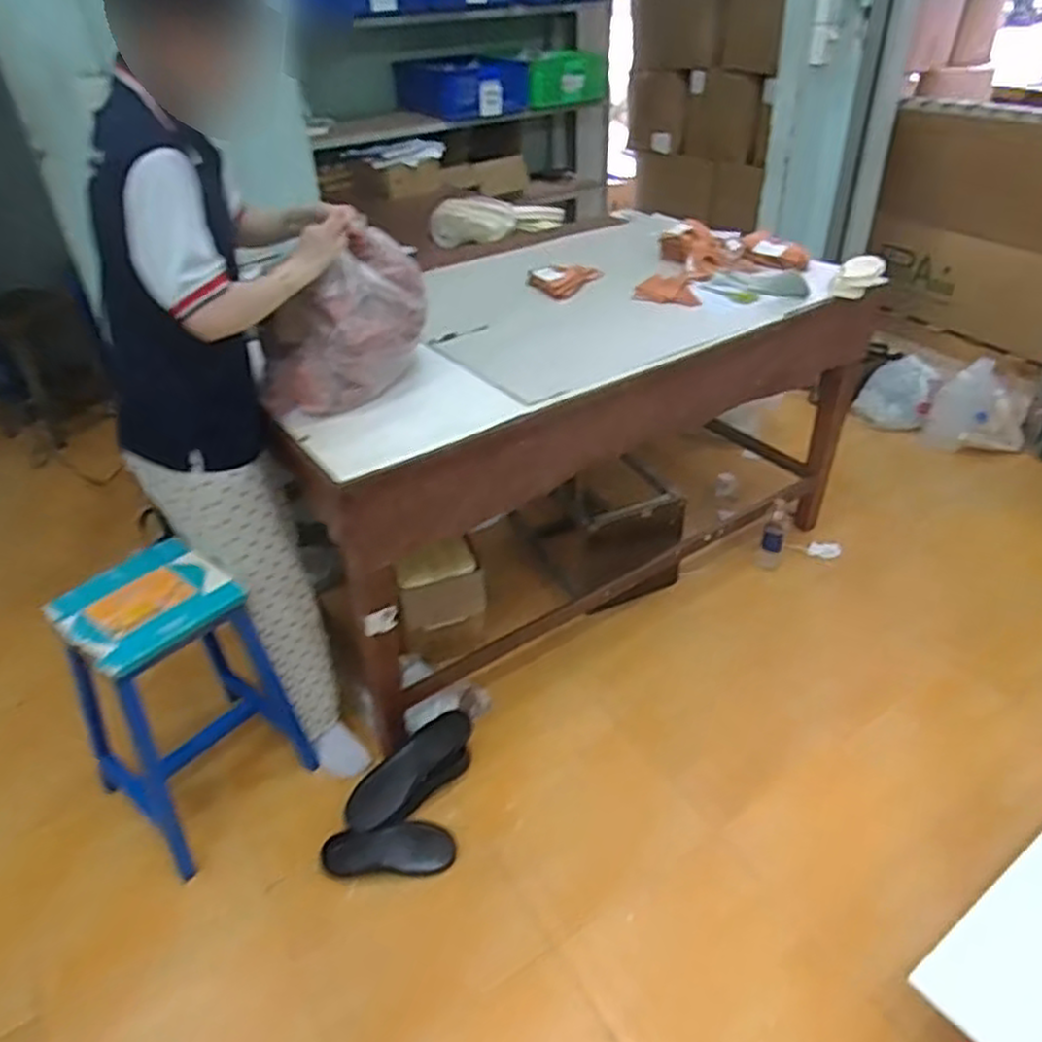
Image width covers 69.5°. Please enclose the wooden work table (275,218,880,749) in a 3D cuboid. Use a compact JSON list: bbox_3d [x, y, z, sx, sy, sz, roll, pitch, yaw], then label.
[{"bbox_3d":[0.088,-0.228,1.882,1.357,0.667,0.715,-23,41,-25],"label":"wooden work table"}]

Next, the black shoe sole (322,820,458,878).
[{"bbox_3d":[-0.258,0.638,1.467,0.247,0.041,0.093,-3,36,-1],"label":"black shoe sole"}]

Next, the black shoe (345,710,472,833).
[{"bbox_3d":[-0.218,0.528,1.579,0.114,0.068,0.324,29,47,35],"label":"black shoe"}]

